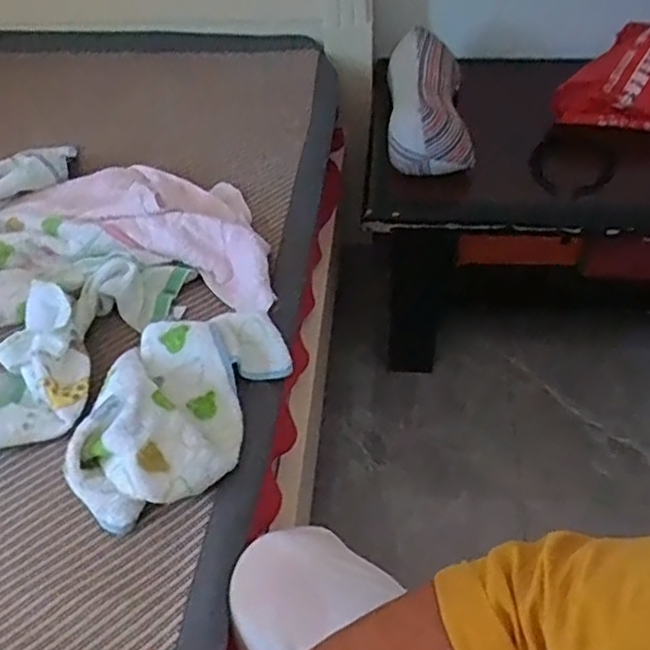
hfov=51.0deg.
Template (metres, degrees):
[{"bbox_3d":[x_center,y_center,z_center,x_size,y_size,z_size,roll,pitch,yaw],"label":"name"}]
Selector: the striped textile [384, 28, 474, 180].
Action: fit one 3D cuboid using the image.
[{"bbox_3d":[0.152,-0.333,1.013,0.116,0.084,0.267,1,47,5],"label":"striped textile"}]

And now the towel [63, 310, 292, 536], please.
[{"bbox_3d":[-0.137,0.067,0.639,0.144,0.081,0.249,15,50,17],"label":"towel"}]

